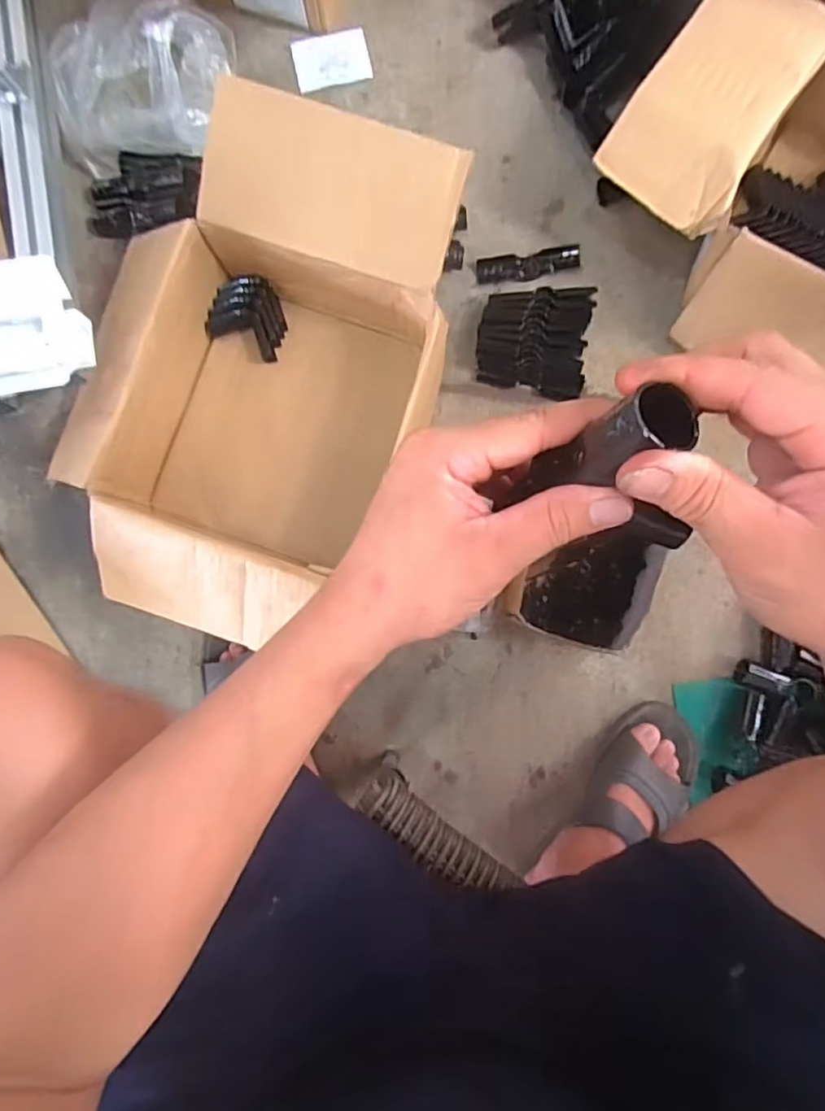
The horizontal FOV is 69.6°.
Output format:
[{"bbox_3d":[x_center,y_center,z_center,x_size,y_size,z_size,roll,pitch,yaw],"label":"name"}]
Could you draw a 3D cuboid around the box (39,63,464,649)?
[{"bbox_3d":[-0.175,-0.181,0.655,0.356,0.181,0.513,17,85,3],"label":"box"}]

